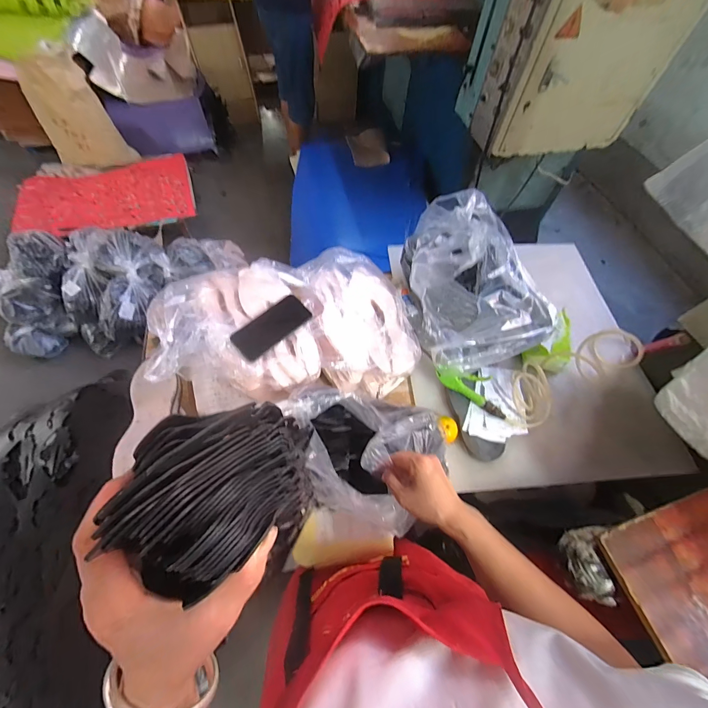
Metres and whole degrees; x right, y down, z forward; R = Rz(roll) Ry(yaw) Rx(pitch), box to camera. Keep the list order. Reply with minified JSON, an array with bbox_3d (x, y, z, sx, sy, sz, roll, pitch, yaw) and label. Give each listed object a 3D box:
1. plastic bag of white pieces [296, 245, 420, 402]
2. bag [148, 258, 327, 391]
[{"bbox_3d":[0.008,-0.078,0.793,0.213,0.150,0.321,-12,62,-10],"label":"plastic bag of white pieces"},{"bbox_3d":[-0.245,-0.064,0.731,0.336,0.113,0.289,-5,61,-6],"label":"bag"}]

